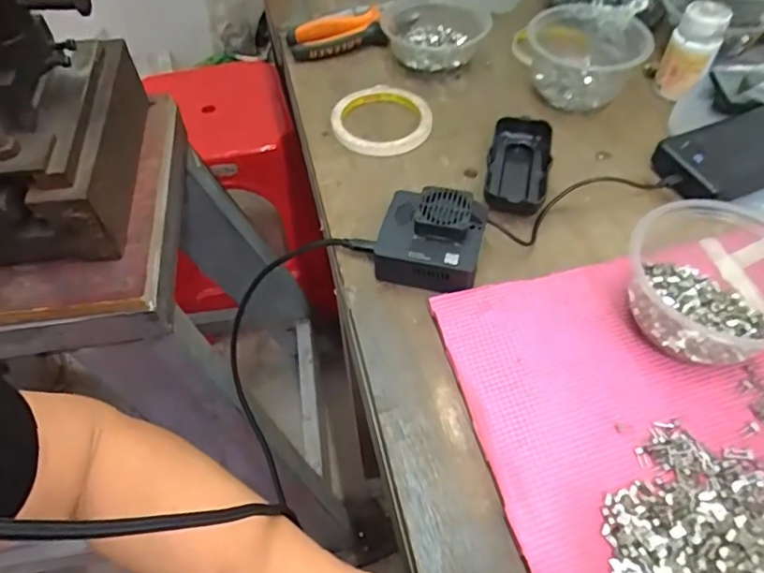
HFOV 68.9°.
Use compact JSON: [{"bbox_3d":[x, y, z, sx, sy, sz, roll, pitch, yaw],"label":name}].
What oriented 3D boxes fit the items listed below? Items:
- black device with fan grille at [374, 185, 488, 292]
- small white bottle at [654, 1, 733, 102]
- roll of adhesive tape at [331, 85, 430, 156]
[{"bbox_3d":[0.038,-0.037,0.431,0.076,0.042,0.070,11,55,11],"label":"black device with fan grille"},{"bbox_3d":[0.300,-0.229,0.541,0.043,0.074,0.043,20,57,17],"label":"small white bottle"},{"bbox_3d":[0.000,-0.166,0.553,0.096,0.017,0.096,-2,53,2],"label":"roll of adhesive tape"}]

